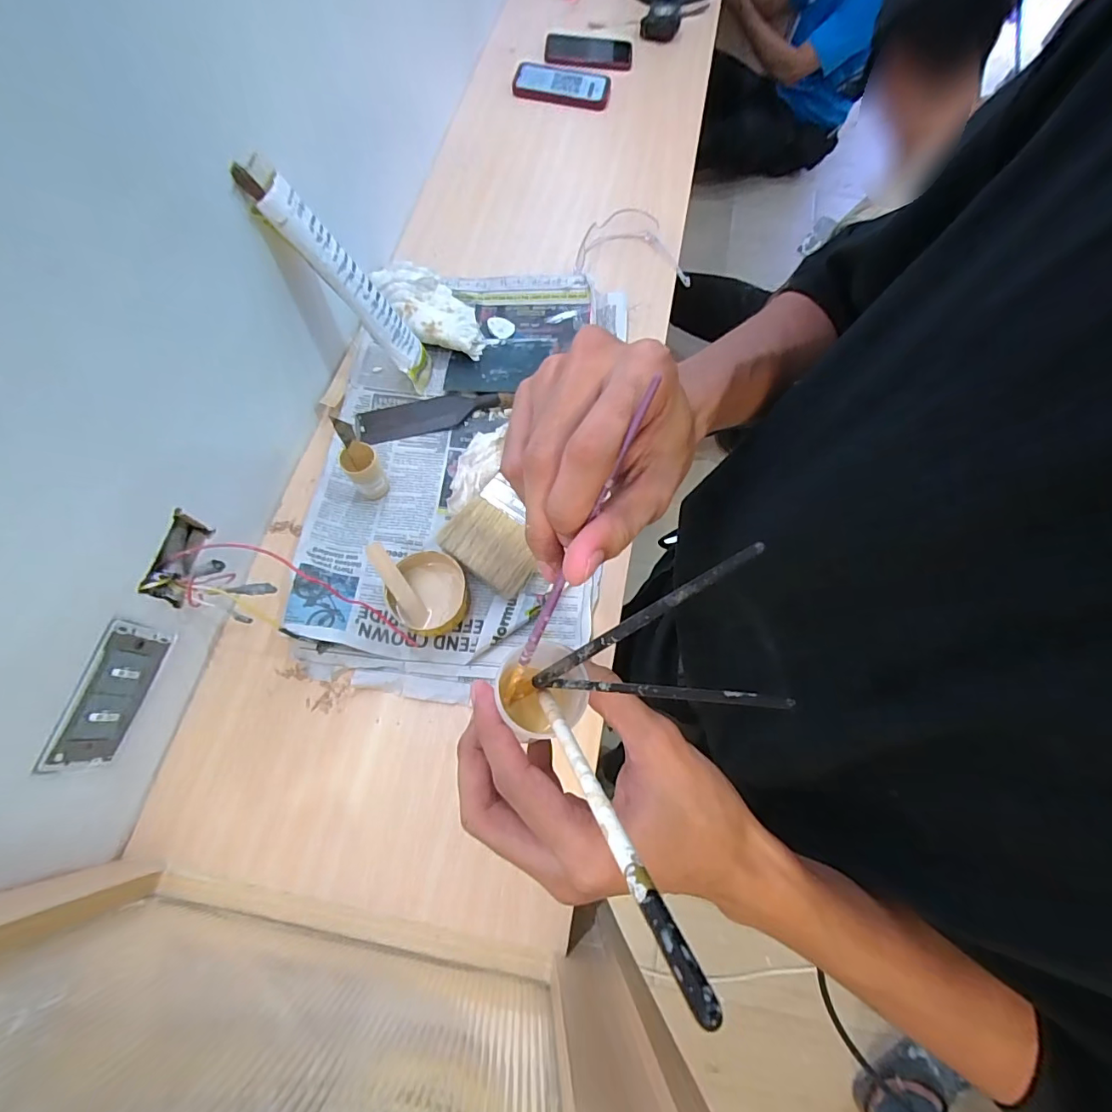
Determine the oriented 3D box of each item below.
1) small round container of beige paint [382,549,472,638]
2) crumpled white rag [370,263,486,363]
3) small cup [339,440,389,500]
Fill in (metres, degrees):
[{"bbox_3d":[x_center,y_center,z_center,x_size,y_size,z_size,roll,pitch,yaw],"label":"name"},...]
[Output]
[{"bbox_3d":[-0.138,0.040,0.545,0.080,0.033,0.084,1,71,-2],"label":"small round container of beige paint"},{"bbox_3d":[-0.160,-0.329,0.671,0.089,0.041,0.160,-36,76,-13],"label":"crumpled white rag"},{"bbox_3d":[-0.219,-0.097,0.577,0.039,0.064,0.039,1,71,-2],"label":"small cup"}]

